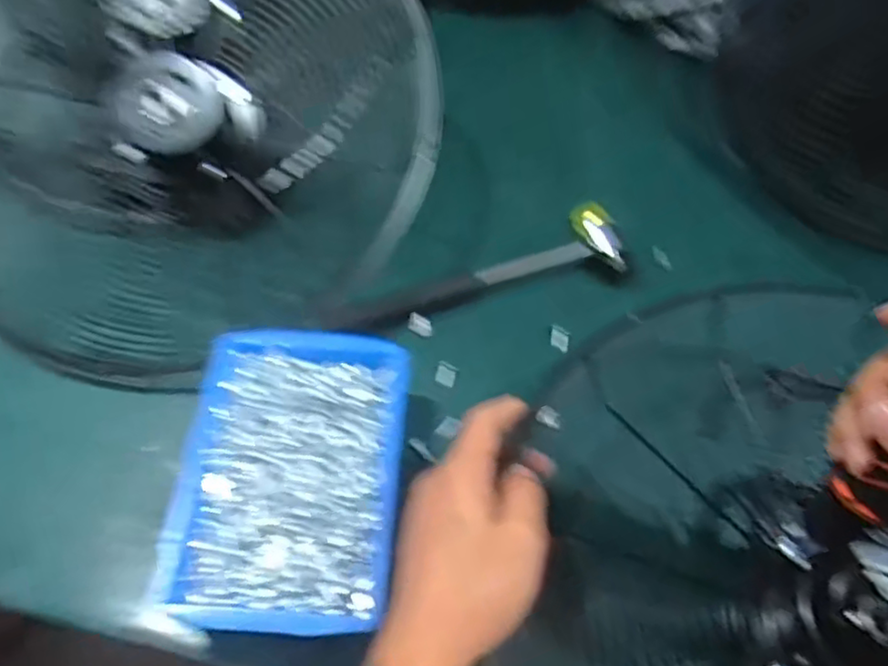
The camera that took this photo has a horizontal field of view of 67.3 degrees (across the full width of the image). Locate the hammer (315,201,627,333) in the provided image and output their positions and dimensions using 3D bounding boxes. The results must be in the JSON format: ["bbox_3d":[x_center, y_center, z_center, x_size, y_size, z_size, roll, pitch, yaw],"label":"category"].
[{"bbox_3d":[0.027,-0.056,0.590,0.275,0.029,0.069,-16,60,-11],"label":"hammer"}]

